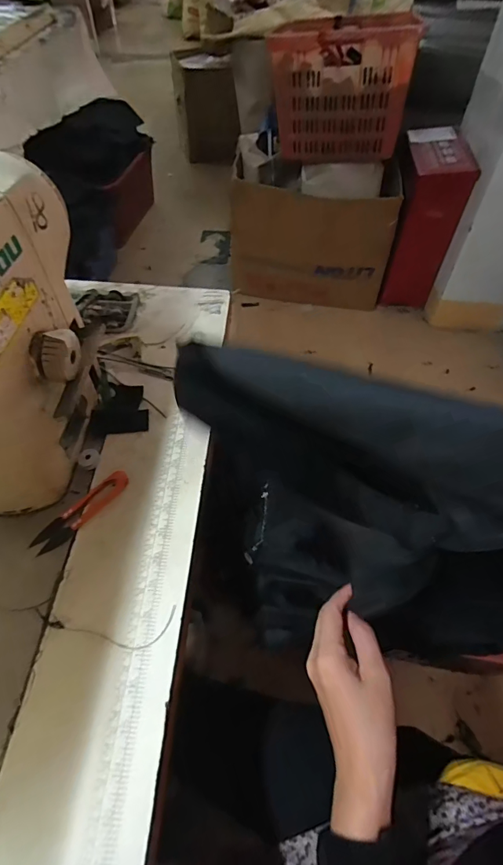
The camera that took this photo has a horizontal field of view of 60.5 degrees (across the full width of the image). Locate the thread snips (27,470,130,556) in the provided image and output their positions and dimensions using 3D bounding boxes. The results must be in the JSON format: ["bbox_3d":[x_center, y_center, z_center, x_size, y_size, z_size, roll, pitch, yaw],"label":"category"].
[{"bbox_3d":[-0.159,0.073,0.408,0.024,0.004,0.101,35,60,22],"label":"thread snips"}]

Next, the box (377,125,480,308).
[{"bbox_3d":[0.611,-0.752,1.578,0.178,0.518,0.255,6,53,3],"label":"box"}]

